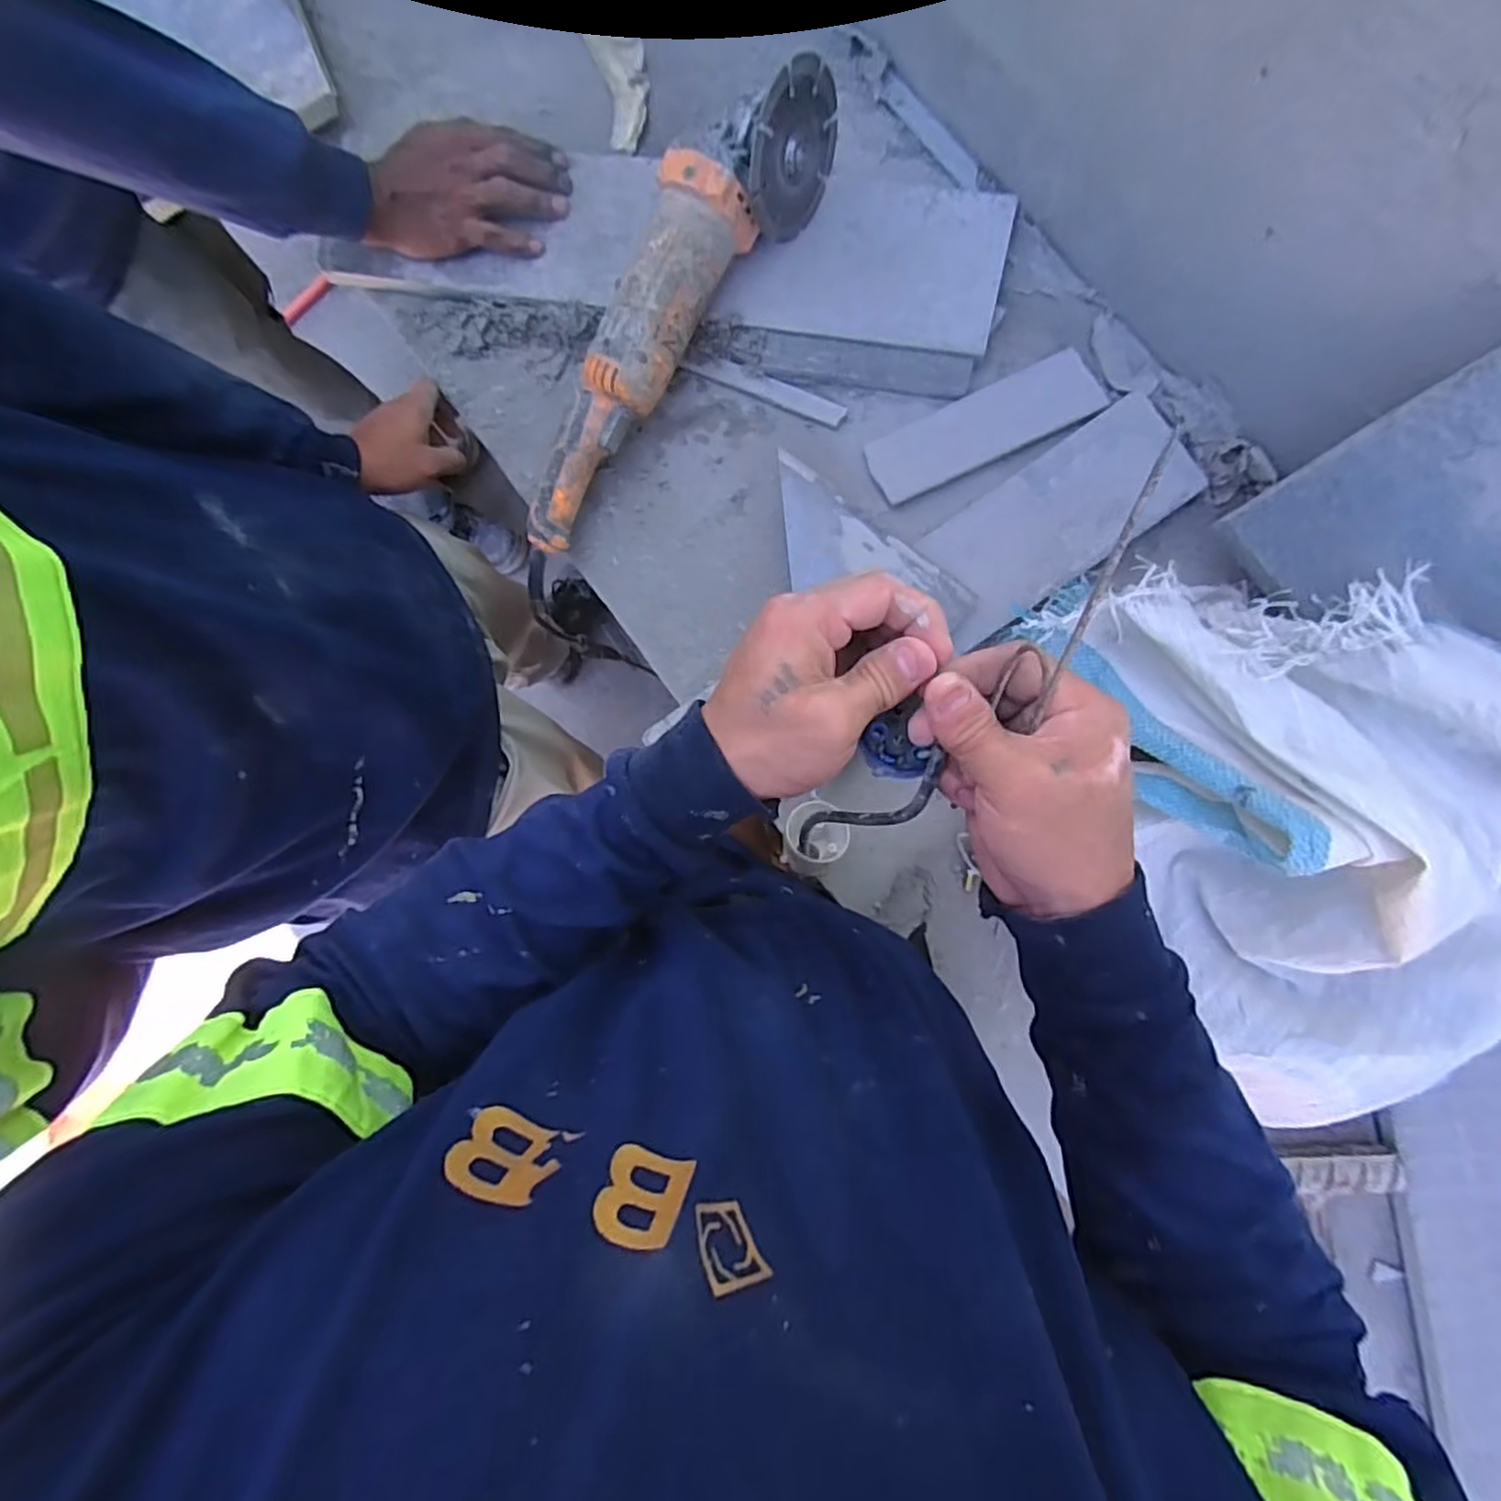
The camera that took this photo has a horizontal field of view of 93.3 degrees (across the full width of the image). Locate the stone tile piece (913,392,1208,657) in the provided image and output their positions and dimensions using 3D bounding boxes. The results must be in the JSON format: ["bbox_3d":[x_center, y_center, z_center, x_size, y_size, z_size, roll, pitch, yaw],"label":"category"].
[{"bbox_3d":[0.236,-0.180,0.553,0.222,0.019,0.095,-34,86,2],"label":"stone tile piece"}]

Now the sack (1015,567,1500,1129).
[{"bbox_3d":[0.344,0.043,0.441,0.258,0.172,0.373,-23,86,3],"label":"sack"}]

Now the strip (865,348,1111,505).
[{"bbox_3d":[0.184,-0.260,0.564,0.180,0.015,0.059,-23,86,3],"label":"strip"}]

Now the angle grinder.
[{"bbox_3d":[-0.076,-0.337,0.554,0.079,0.120,0.382,38,91,5],"label":"angle grinder"}]

